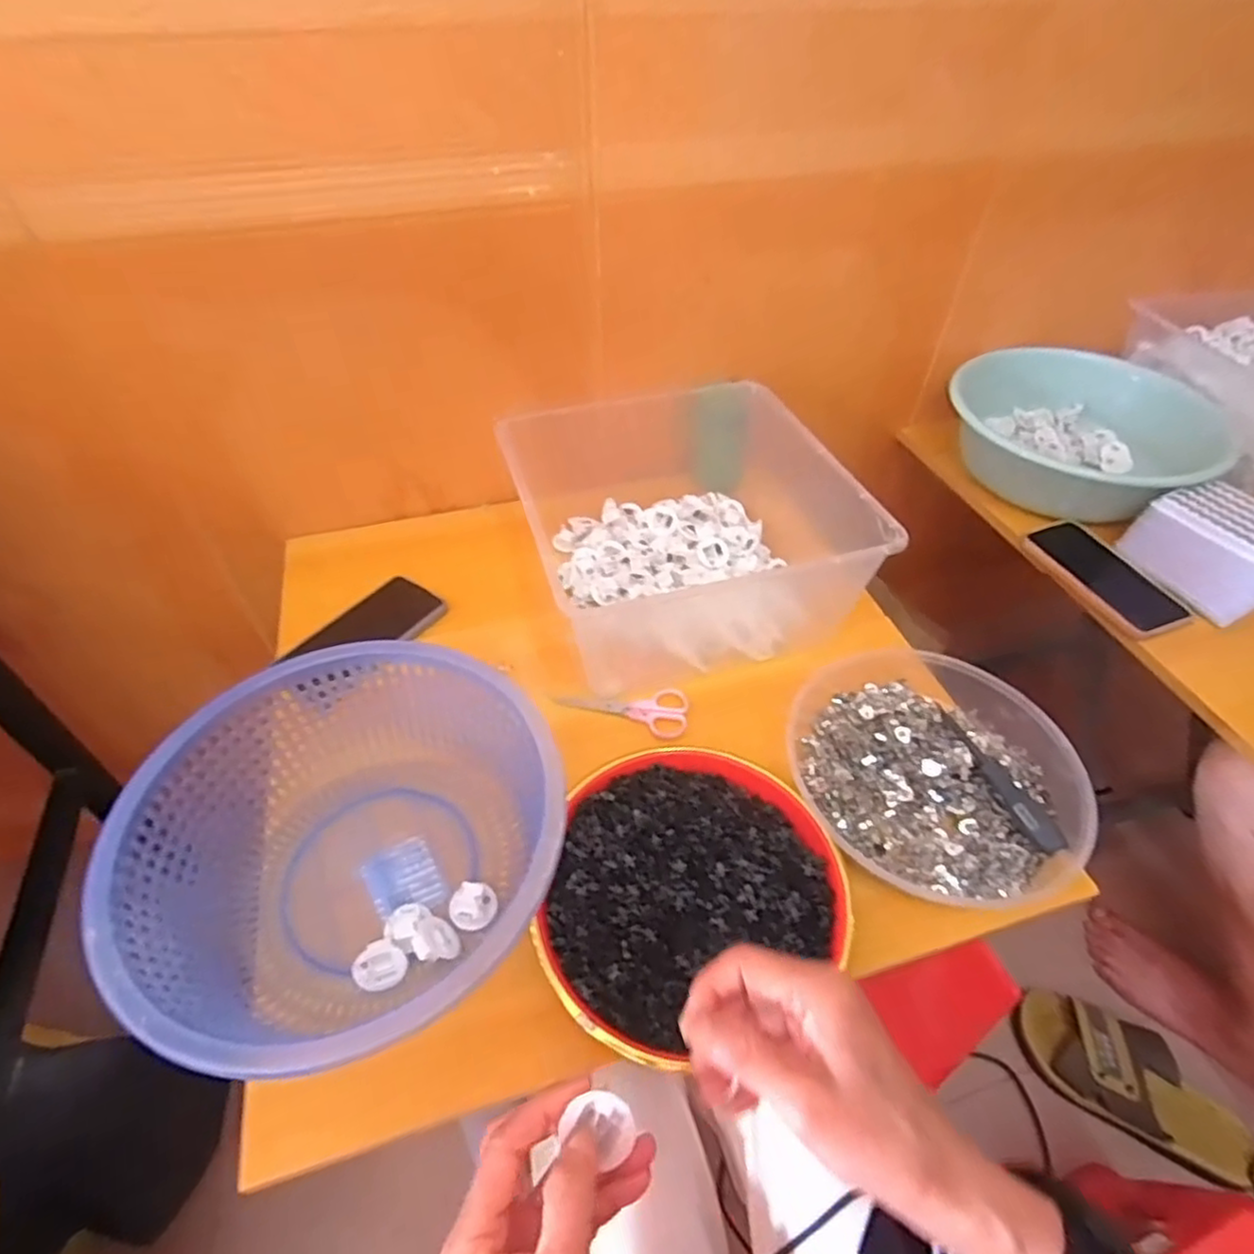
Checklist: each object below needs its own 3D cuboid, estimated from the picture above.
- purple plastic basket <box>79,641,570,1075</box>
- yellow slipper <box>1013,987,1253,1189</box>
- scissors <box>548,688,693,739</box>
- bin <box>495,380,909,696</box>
[{"bbox_3d":[-0.182,0.151,0.463,0.275,0.113,0.259,0,48,0],"label":"purple plastic basket"},{"bbox_3d":[0.613,0.545,0.807,0.258,0.057,0.118,27,53,22],"label":"yellow slipper"},{"bbox_3d":[-0.003,0.068,0.611,0.120,0.013,0.046,13,49,11],"label":"scissors"},{"bbox_3d":[0.053,-0.105,0.679,0.285,0.122,0.314,-13,50,-12],"label":"bin"}]

